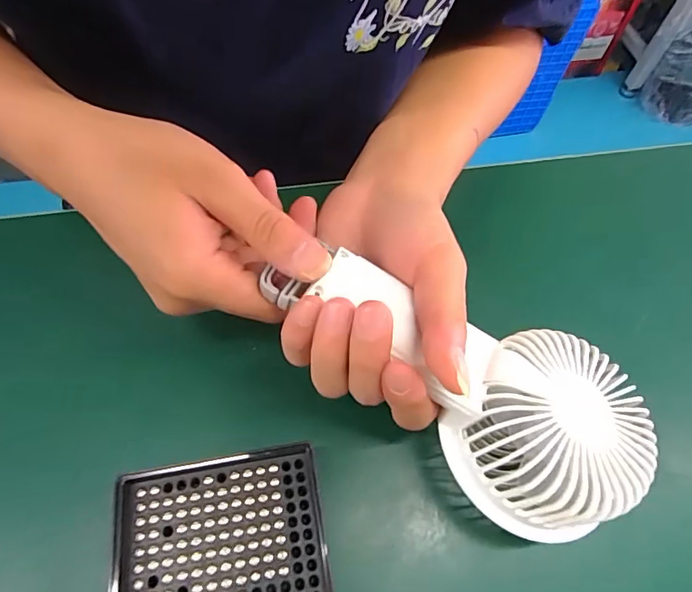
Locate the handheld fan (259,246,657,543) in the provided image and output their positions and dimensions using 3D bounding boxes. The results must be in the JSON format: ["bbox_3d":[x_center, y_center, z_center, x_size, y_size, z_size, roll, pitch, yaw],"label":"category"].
[{"bbox_3d":[0.047,0.031,0.205,0.171,0.034,0.076,35,64,5],"label":"handheld fan"}]

